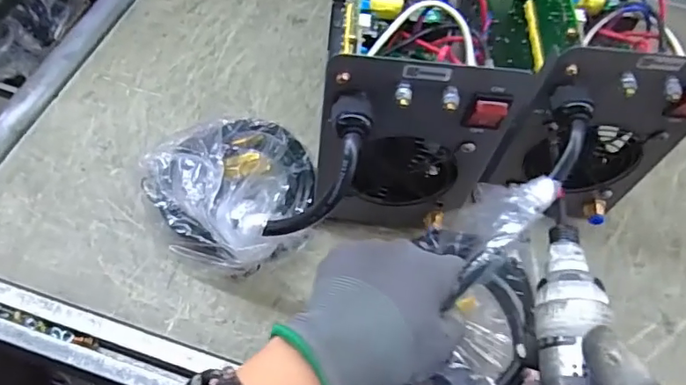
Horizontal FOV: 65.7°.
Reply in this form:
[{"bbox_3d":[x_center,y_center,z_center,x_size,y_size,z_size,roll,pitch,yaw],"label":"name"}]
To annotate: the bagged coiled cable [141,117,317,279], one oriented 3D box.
[{"bbox_3d":[-0.080,0.005,0.437,0.126,0.090,0.118,2,58,-4],"label":"bagged coiled cable"}]

